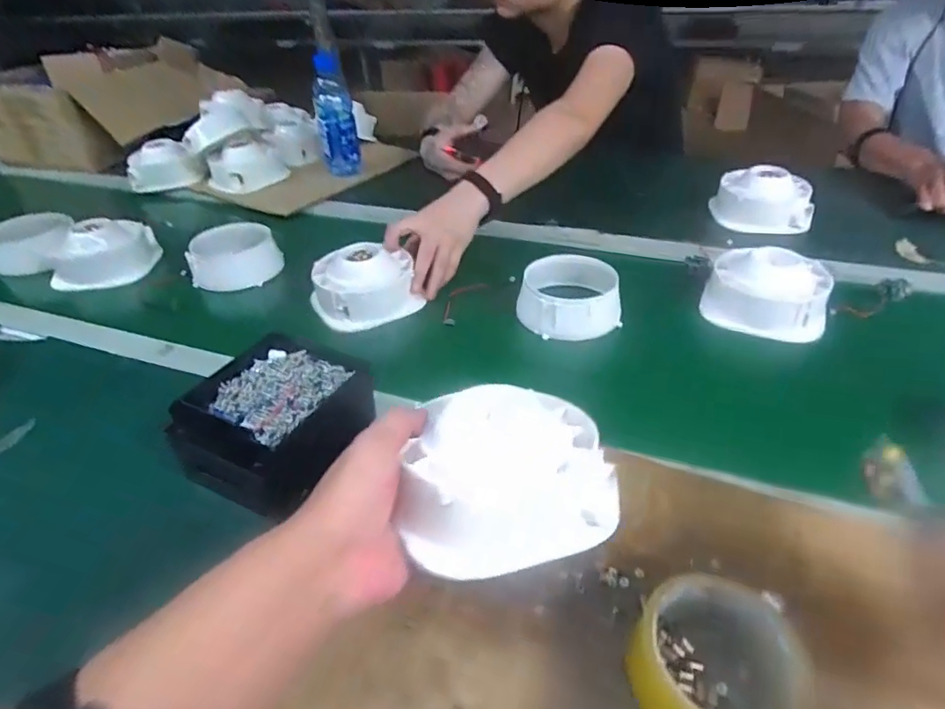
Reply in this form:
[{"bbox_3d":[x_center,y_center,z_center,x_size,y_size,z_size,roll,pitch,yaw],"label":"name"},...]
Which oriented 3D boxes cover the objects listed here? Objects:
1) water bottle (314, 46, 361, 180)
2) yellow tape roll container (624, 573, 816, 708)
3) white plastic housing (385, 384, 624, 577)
[{"bbox_3d":[-0.257,-0.442,1.050,0.068,0.199,0.054,-9,37,-8],"label":"water bottle"},{"bbox_3d":[0.141,0.183,0.326,0.092,0.051,0.086,-2,36,2],"label":"yellow tape roll container"},{"bbox_3d":[0.018,0.066,0.343,0.125,0.042,0.118,-9,37,-8],"label":"white plastic housing"}]

